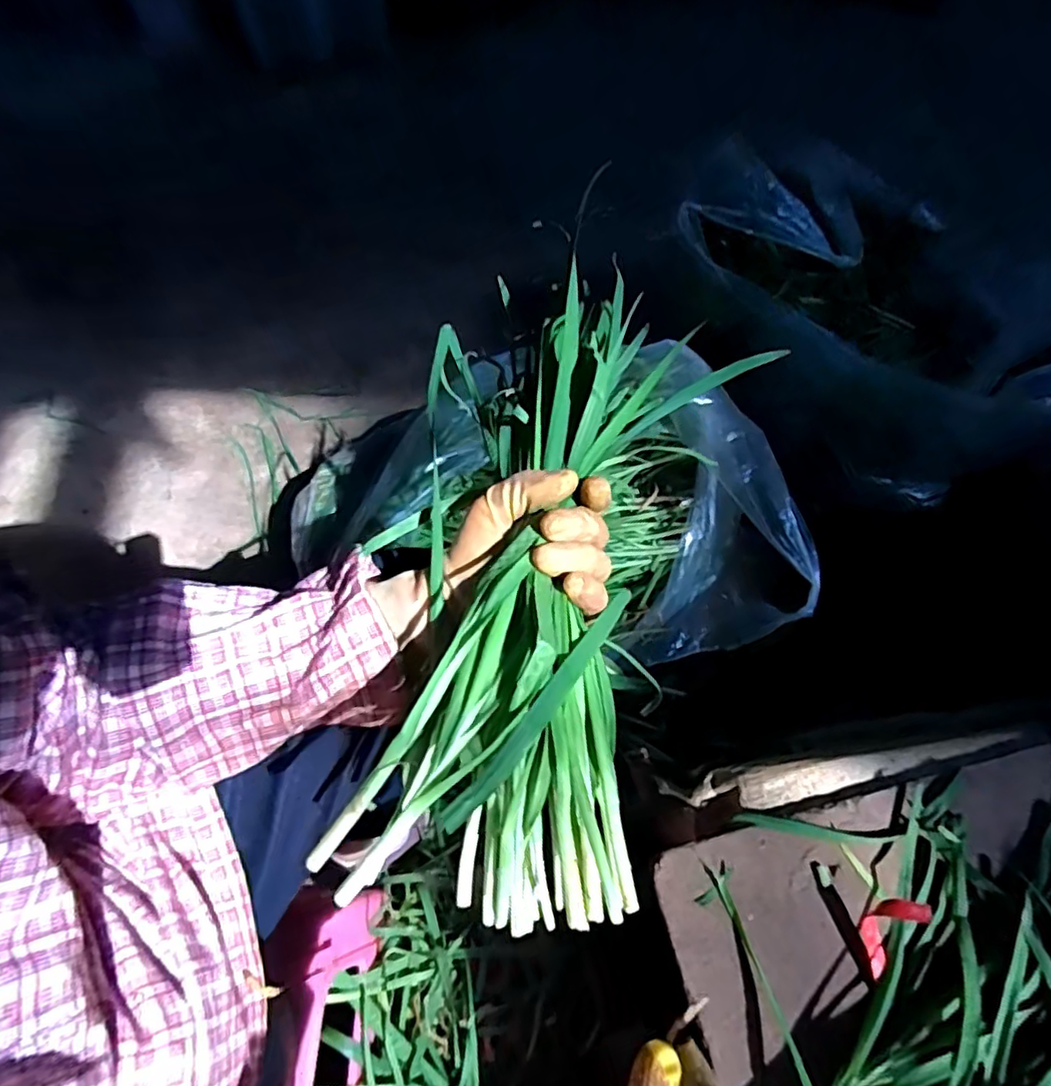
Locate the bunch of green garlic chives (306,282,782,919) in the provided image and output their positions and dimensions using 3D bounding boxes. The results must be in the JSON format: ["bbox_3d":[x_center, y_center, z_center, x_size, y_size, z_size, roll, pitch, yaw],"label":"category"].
[{"bbox_3d":[0.013,-0.013,0.360,0.168,0.074,0.406,12,64,-10],"label":"bunch of green garlic chives"}]

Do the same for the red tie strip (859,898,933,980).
[{"bbox_3d":[0.223,0.238,0.379,0.025,0.054,0.023,28,21,14],"label":"red tie strip"}]

